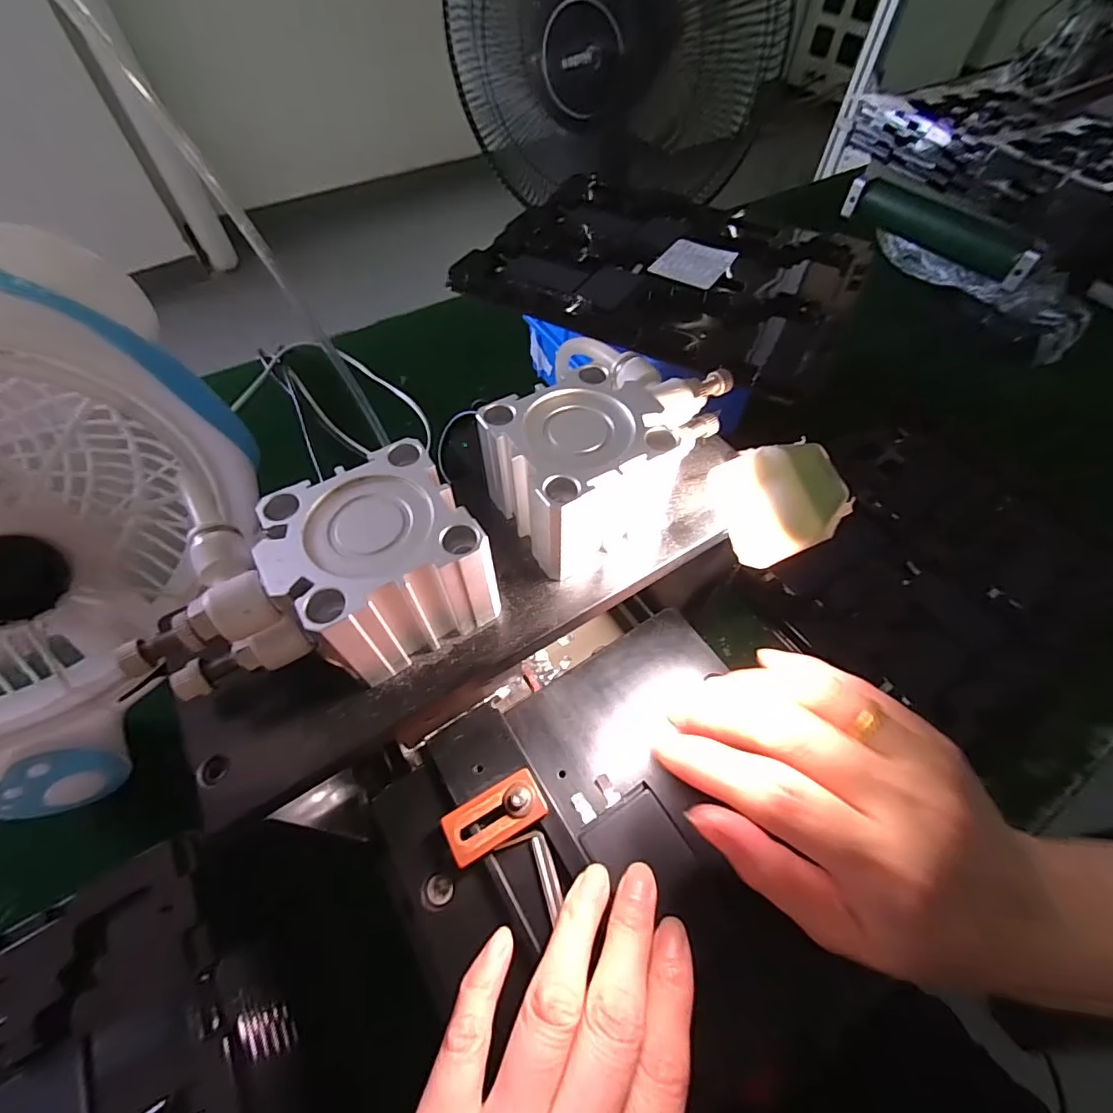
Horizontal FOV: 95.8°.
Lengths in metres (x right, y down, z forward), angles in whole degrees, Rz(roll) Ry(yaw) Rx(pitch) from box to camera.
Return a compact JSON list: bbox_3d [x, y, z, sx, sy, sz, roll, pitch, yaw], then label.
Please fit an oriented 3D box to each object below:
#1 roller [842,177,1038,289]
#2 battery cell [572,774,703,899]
[{"bbox_3d":[0.431,-0.370,0.570,0.035,0.046,0.215,-31,63,-19],"label":"roller"},{"bbox_3d":[0.030,0.112,0.203,0.036,0.010,0.048,-28,62,-17],"label":"battery cell"}]

